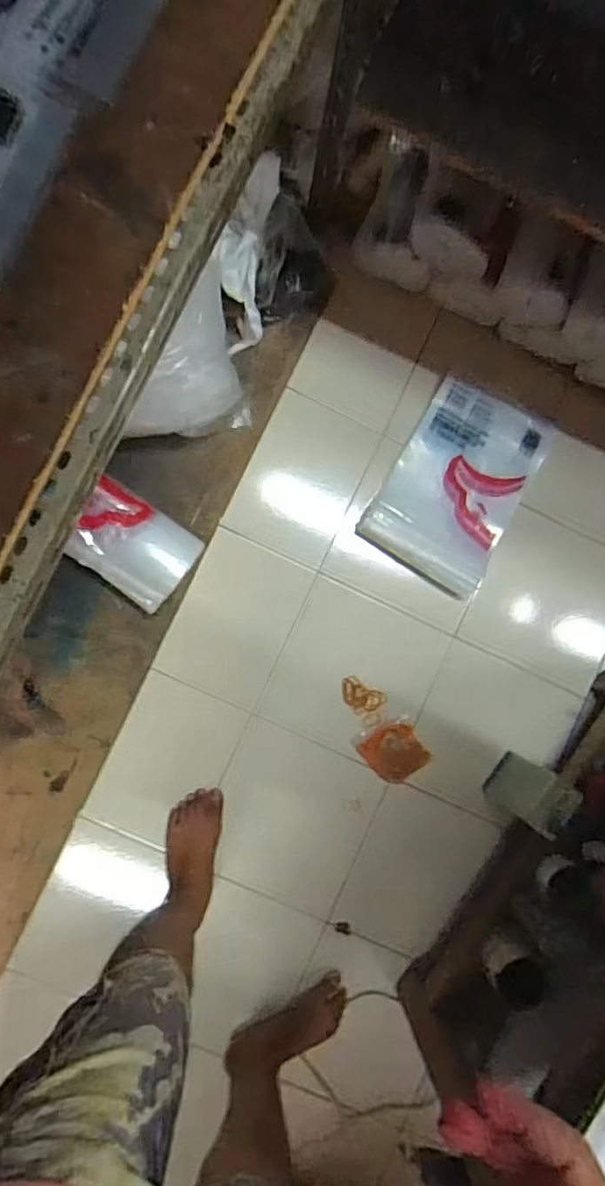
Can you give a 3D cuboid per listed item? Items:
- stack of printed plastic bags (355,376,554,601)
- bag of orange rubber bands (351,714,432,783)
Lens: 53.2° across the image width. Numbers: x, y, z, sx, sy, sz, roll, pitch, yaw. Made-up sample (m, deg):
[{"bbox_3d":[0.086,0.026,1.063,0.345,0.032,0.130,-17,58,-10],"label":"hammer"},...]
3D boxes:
[{"bbox_3d":[0.315,-0.219,1.205,0.256,0.042,0.392,32,86,-4],"label":"stack of printed plastic bags"},{"bbox_3d":[0.176,0.308,1.176,0.113,0.028,0.118,-31,92,-5],"label":"bag of orange rubber bands"}]

